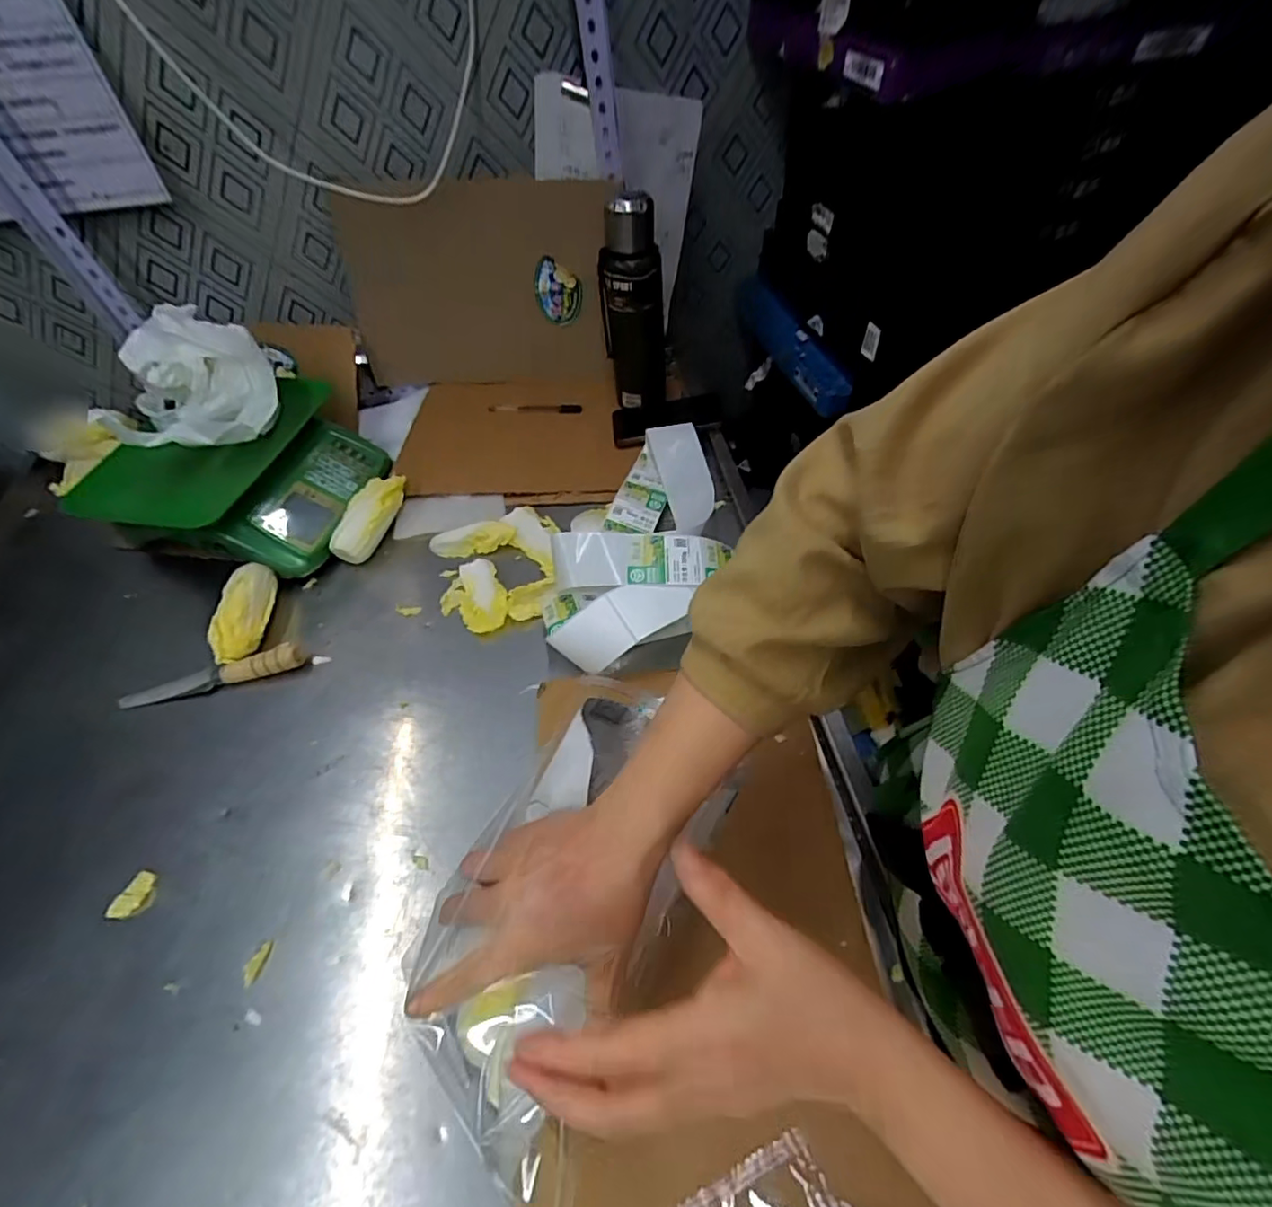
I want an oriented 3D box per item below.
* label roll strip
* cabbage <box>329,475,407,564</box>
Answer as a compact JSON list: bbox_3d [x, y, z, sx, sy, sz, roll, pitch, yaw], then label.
[{"bbox_3d":[0.023,-0.081,0.671,0.167,0.093,0.365,17,56,17],"label":"label roll strip"},{"bbox_3d":[-0.345,-0.110,0.747,0.059,0.052,0.127,6,53,9],"label":"cabbage"}]

